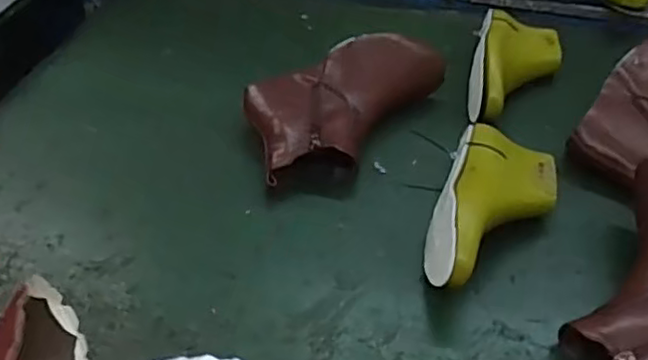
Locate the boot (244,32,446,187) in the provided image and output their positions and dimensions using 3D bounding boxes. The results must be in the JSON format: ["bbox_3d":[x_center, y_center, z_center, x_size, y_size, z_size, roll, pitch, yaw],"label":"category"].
[{"bbox_3d":[0.011,-0.103,0.797,0.151,0.096,0.257,29,50,26],"label":"boot"}]

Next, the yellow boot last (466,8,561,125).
[{"bbox_3d":[0.251,-0.150,0.866,0.112,0.069,0.238,13,45,12],"label":"yellow boot last"}]

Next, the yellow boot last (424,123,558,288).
[{"bbox_3d":[0.170,0.030,0.670,0.109,0.076,0.231,16,45,15],"label":"yellow boot last"}]

